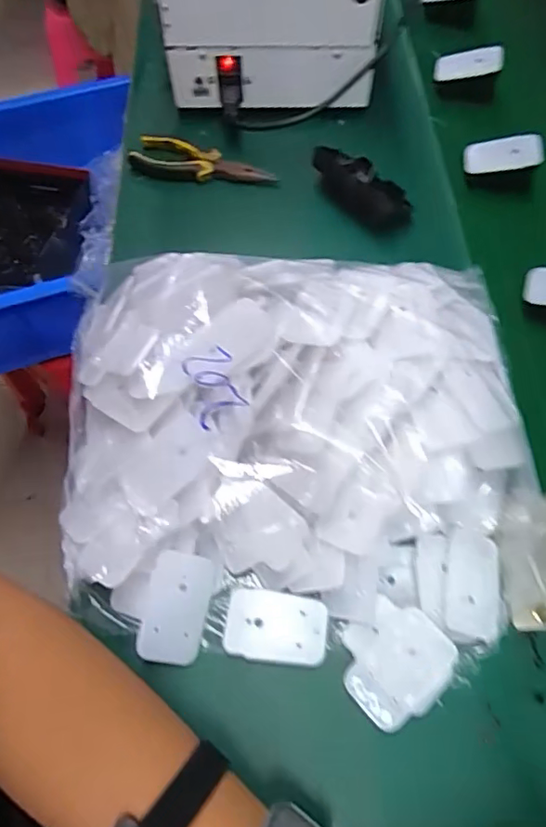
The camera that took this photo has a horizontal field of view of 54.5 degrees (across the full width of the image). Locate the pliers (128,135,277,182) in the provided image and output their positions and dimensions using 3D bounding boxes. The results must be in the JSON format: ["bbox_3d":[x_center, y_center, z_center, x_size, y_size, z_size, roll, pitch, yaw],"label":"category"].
[{"bbox_3d":[-0.073,-0.264,0.558,0.152,0.017,0.050,12,66,7],"label":"pliers"}]

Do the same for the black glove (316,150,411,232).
[{"bbox_3d":[0.088,-0.228,0.527,0.120,0.039,0.042,38,71,3],"label":"black glove"}]

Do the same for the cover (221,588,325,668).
[{"bbox_3d":[0.002,0.144,0.356,0.067,0.004,0.044,5,65,4],"label":"cover"}]

